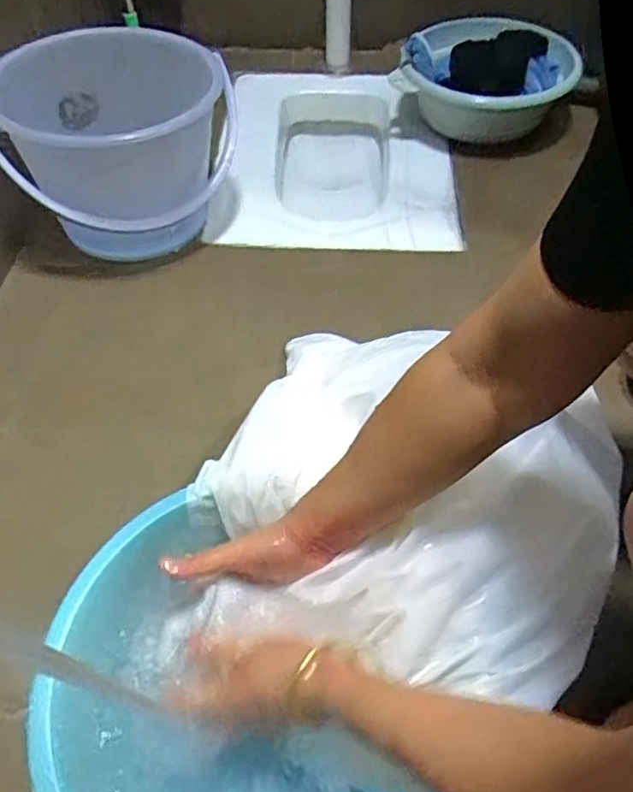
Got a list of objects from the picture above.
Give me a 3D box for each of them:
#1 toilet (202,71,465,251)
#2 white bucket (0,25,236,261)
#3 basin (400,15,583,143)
[{"bbox_3d":[0.035,-0.406,1.182,0.409,0.179,0.516,1,56,3],"label":"toilet"},{"bbox_3d":[-0.291,-0.368,0.953,0.326,0.231,0.326,-1,55,2],"label":"white bucket"},{"bbox_3d":[0.299,-0.571,1.103,0.289,0.094,0.267,11,57,10],"label":"basin"}]

